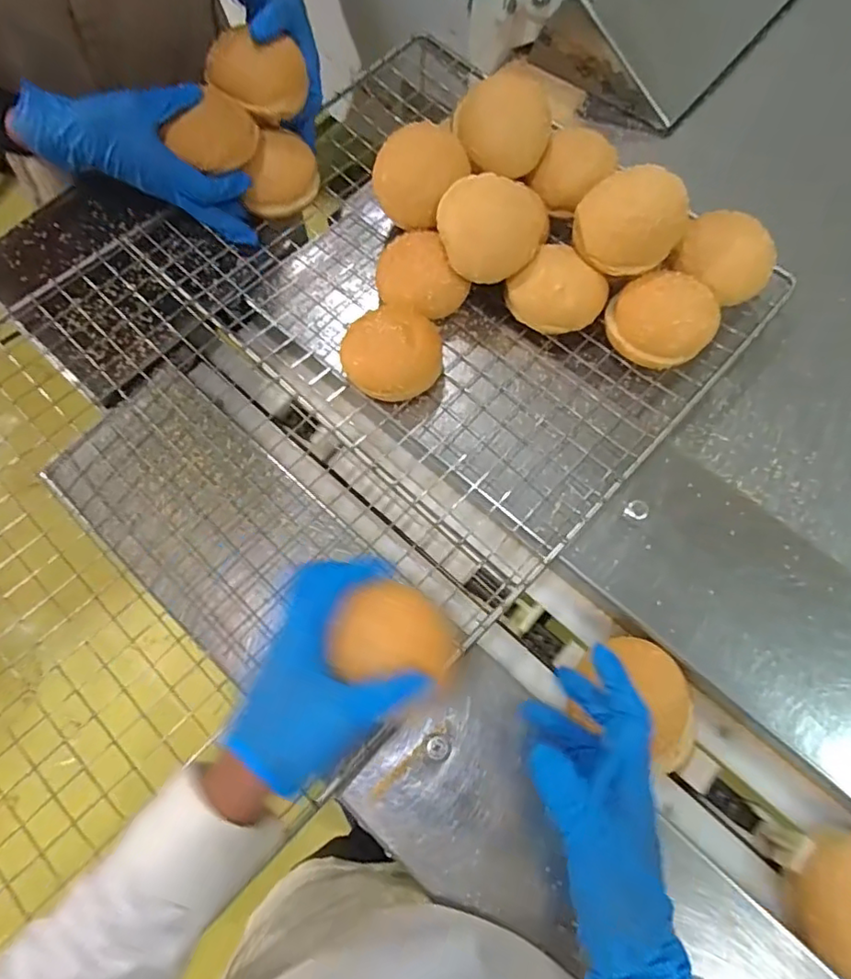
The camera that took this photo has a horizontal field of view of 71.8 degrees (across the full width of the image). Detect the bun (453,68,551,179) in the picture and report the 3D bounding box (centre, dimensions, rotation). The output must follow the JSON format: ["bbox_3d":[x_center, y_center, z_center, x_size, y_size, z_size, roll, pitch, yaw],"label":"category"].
[{"bbox_3d":[0.079,-0.366,0.585,0.092,0.056,0.098,9,72,6],"label":"bun"}]

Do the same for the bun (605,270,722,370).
[{"bbox_3d":[0.217,-0.158,0.541,0.096,0.046,0.078,29,70,11],"label":"bun"}]

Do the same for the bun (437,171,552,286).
[{"bbox_3d":[0.062,-0.240,0.541,0.098,0.054,0.086,9,72,6],"label":"bun"}]

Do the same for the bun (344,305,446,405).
[{"bbox_3d":[-0.029,-0.121,0.534,0.089,0.057,0.078,1,69,-1],"label":"bun"}]

